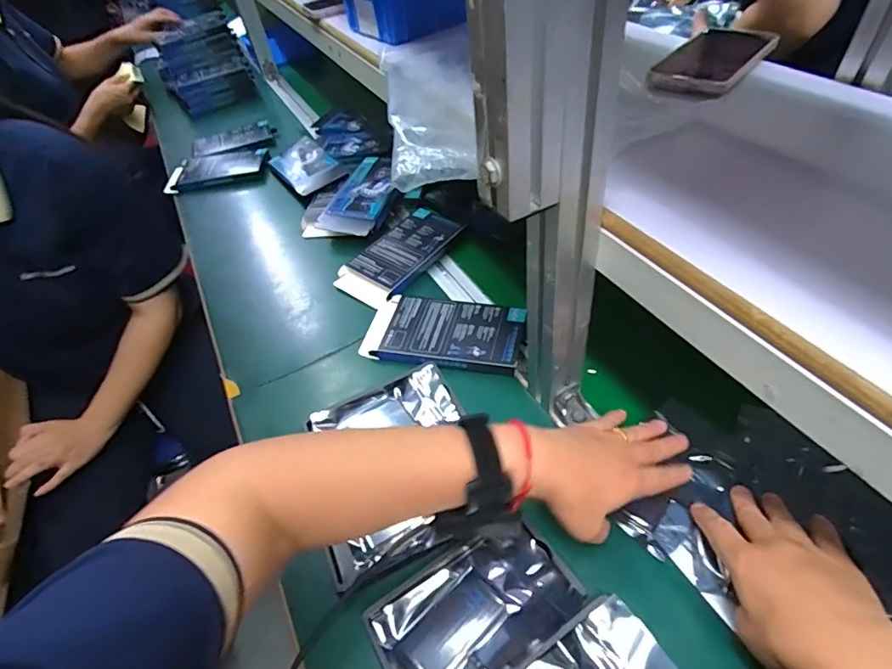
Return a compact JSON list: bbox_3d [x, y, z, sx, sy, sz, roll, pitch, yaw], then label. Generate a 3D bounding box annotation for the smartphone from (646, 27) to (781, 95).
[{"bbox_3d":[0.280,-0.289,0.508,0.080,0.013,0.178,27,56,28],"label":"smartphone"}]

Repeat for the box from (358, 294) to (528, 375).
[{"bbox_3d":[-0.002,-0.002,0.599,0.192,0.029,0.099,8,49,14],"label":"box"}]

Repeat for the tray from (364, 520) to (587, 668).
[{"bbox_3d":[0.023,0.220,0.390,0.153,0.022,0.094,-28,50,-18],"label":"tray"}]

